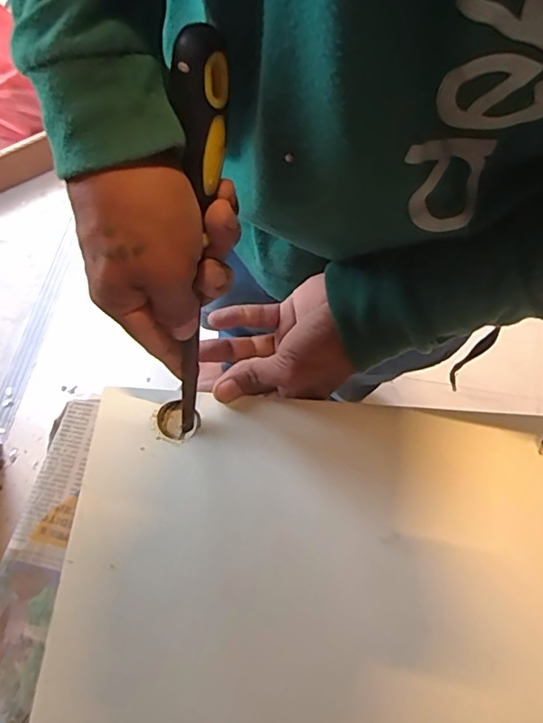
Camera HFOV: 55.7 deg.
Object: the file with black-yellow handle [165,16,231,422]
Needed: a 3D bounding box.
[{"bbox_3d":[-0.048,-0.051,0.305,0.025,0.250,0.022,17,39,9],"label":"file with black-yellow handle"}]

